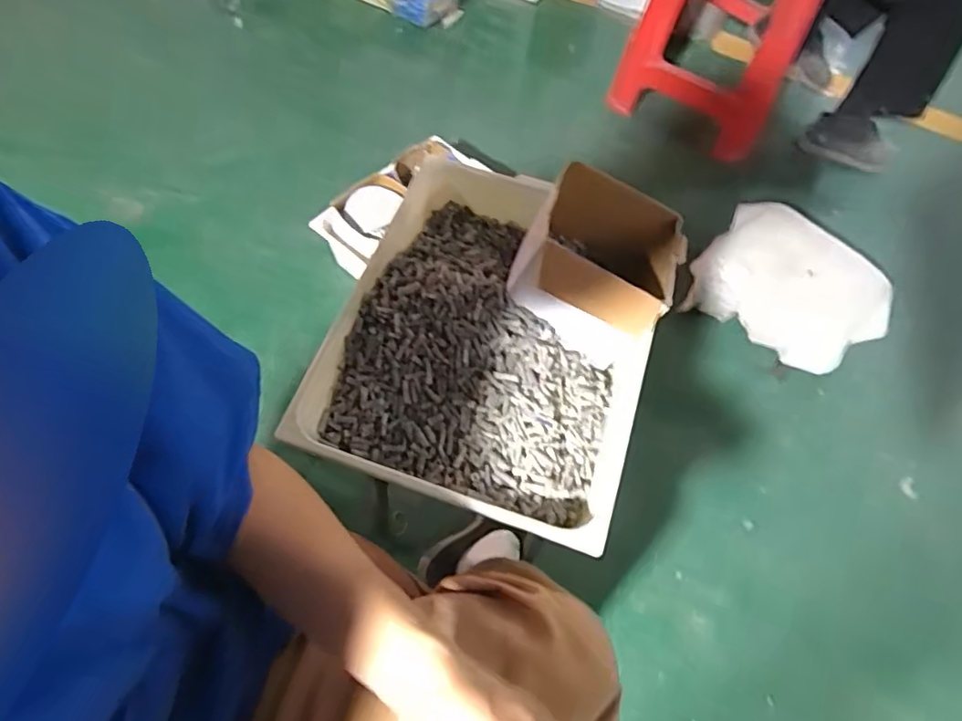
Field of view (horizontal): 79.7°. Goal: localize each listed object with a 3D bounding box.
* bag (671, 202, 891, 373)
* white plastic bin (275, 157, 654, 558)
[{"bbox_3d":[0.610,-0.147,1.142,0.342,0.160,0.255,36,65,14],"label":"bag"},{"bbox_3d":[0.012,-0.029,0.580,0.303,0.071,0.365,19,62,6],"label":"white plastic bin"}]

